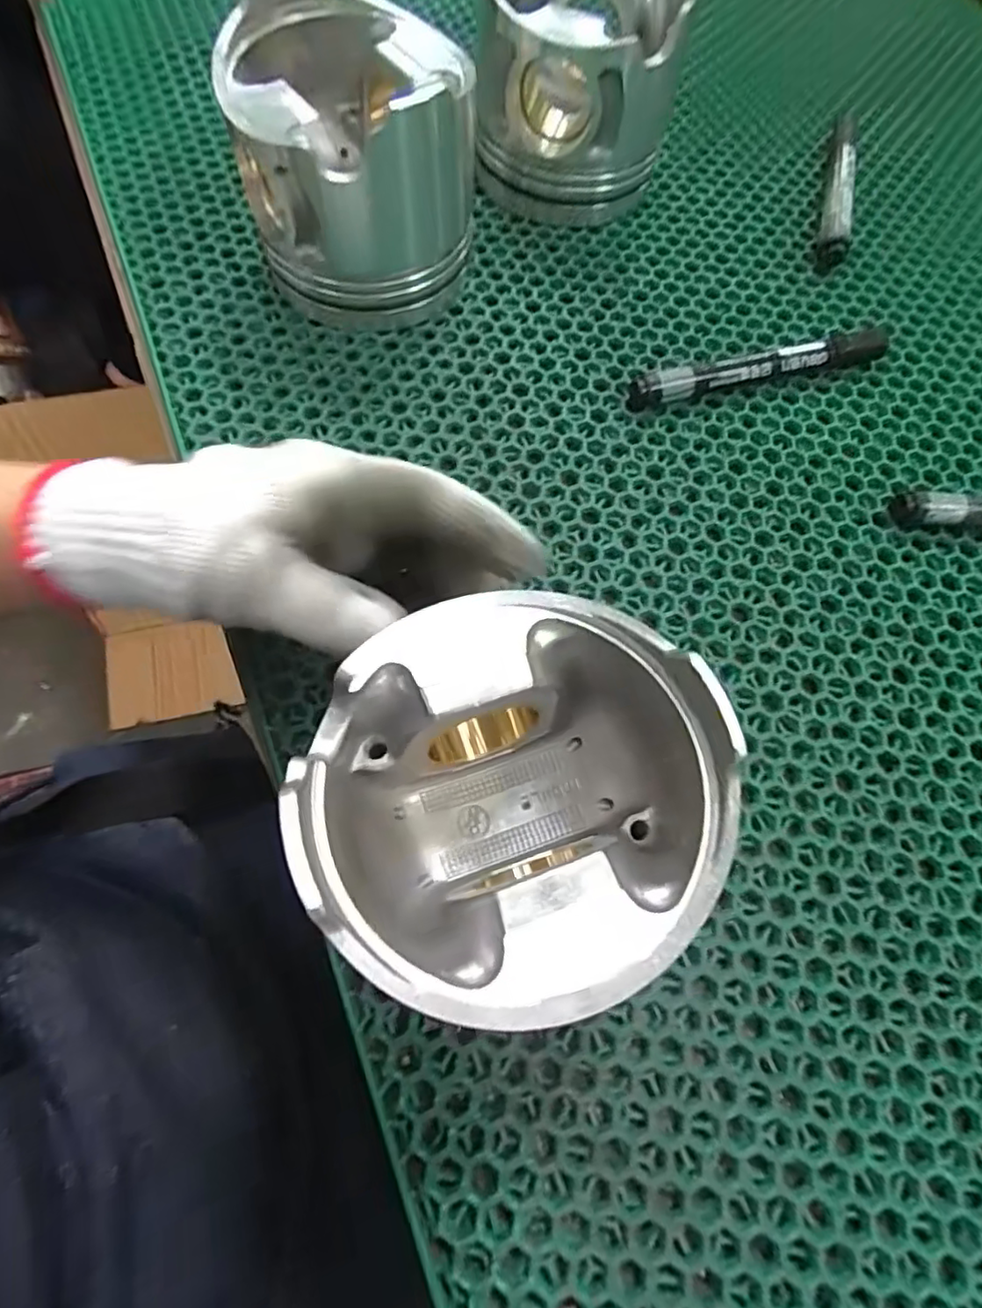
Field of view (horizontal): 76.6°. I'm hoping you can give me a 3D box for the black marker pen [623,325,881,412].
[{"bbox_3d":[0.139,-0.150,0.323,0.144,0.017,0.018,-15,70,-8],"label":"black marker pen"}]

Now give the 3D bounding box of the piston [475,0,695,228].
[{"bbox_3d":[0.047,-0.318,0.346,0.110,0.093,0.107,-4,69,-4],"label":"piston"}]

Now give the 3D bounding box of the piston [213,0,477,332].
[{"bbox_3d":[-0.065,-0.234,0.300,0.101,0.098,0.102,-10,70,-6],"label":"piston"}]

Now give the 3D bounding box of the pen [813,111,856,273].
[{"bbox_3d":[0.214,-0.291,0.385,0.016,0.018,0.140,15,69,3],"label":"pen"}]

